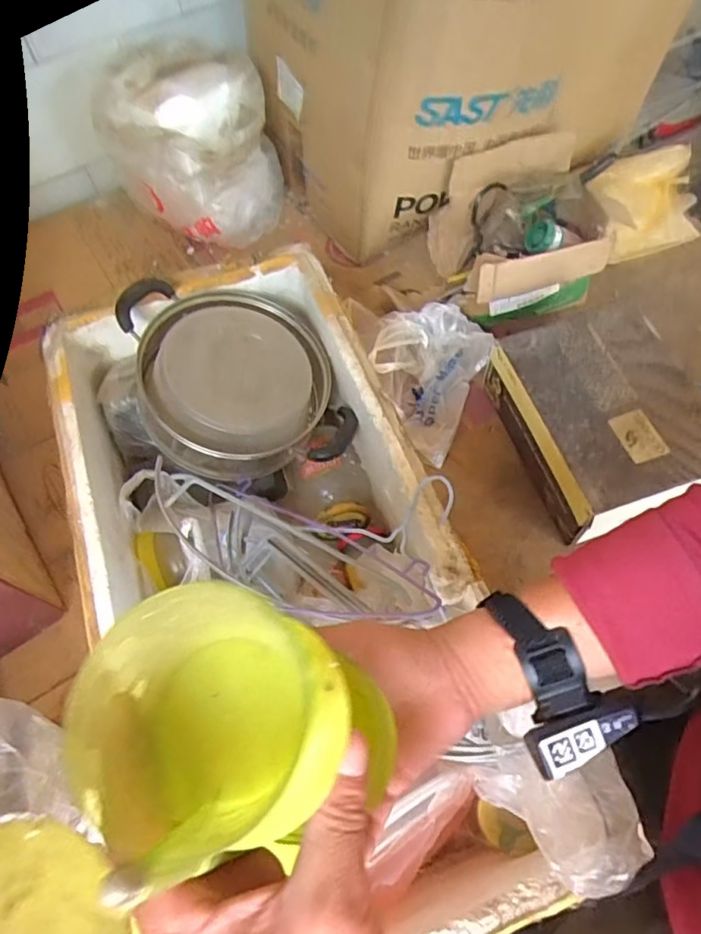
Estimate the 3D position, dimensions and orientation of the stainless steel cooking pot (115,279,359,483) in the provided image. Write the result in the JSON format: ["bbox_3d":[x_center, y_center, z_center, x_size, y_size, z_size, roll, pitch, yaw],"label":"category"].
[{"bbox_3d":[-0.144,-0.116,0.739,0.272,0.110,0.272,9,68,-22],"label":"stainless steel cooking pot"}]

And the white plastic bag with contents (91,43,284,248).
[{"bbox_3d":[-0.302,-0.609,1.122,0.300,0.280,0.244,-6,60,-1],"label":"white plastic bag with contents"}]

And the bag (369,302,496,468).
[{"bbox_3d":[0.117,-0.156,0.912,0.178,0.089,0.229,25,64,16],"label":"bag"}]

